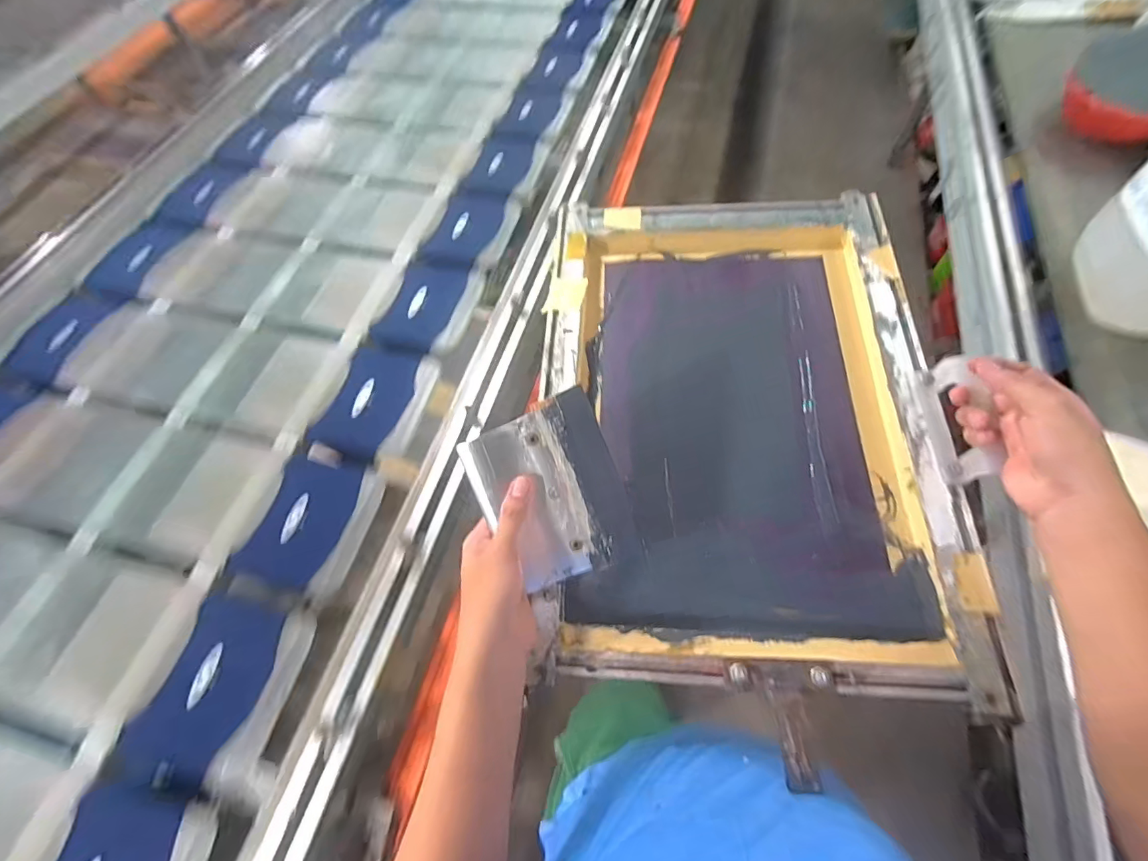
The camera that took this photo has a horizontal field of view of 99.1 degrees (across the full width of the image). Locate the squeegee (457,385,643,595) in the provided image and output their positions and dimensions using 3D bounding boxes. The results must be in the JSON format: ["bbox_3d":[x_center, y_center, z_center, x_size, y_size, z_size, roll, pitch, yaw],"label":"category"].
[{"bbox_3d":[-0.017,0.054,0.414,0.116,0.014,0.143,-24,91,-5],"label":"squeegee"}]

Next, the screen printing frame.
[{"bbox_3d":[0.167,-0.025,0.509,0.379,0.055,0.553,-1,64,3],"label":"screen printing frame"}]

